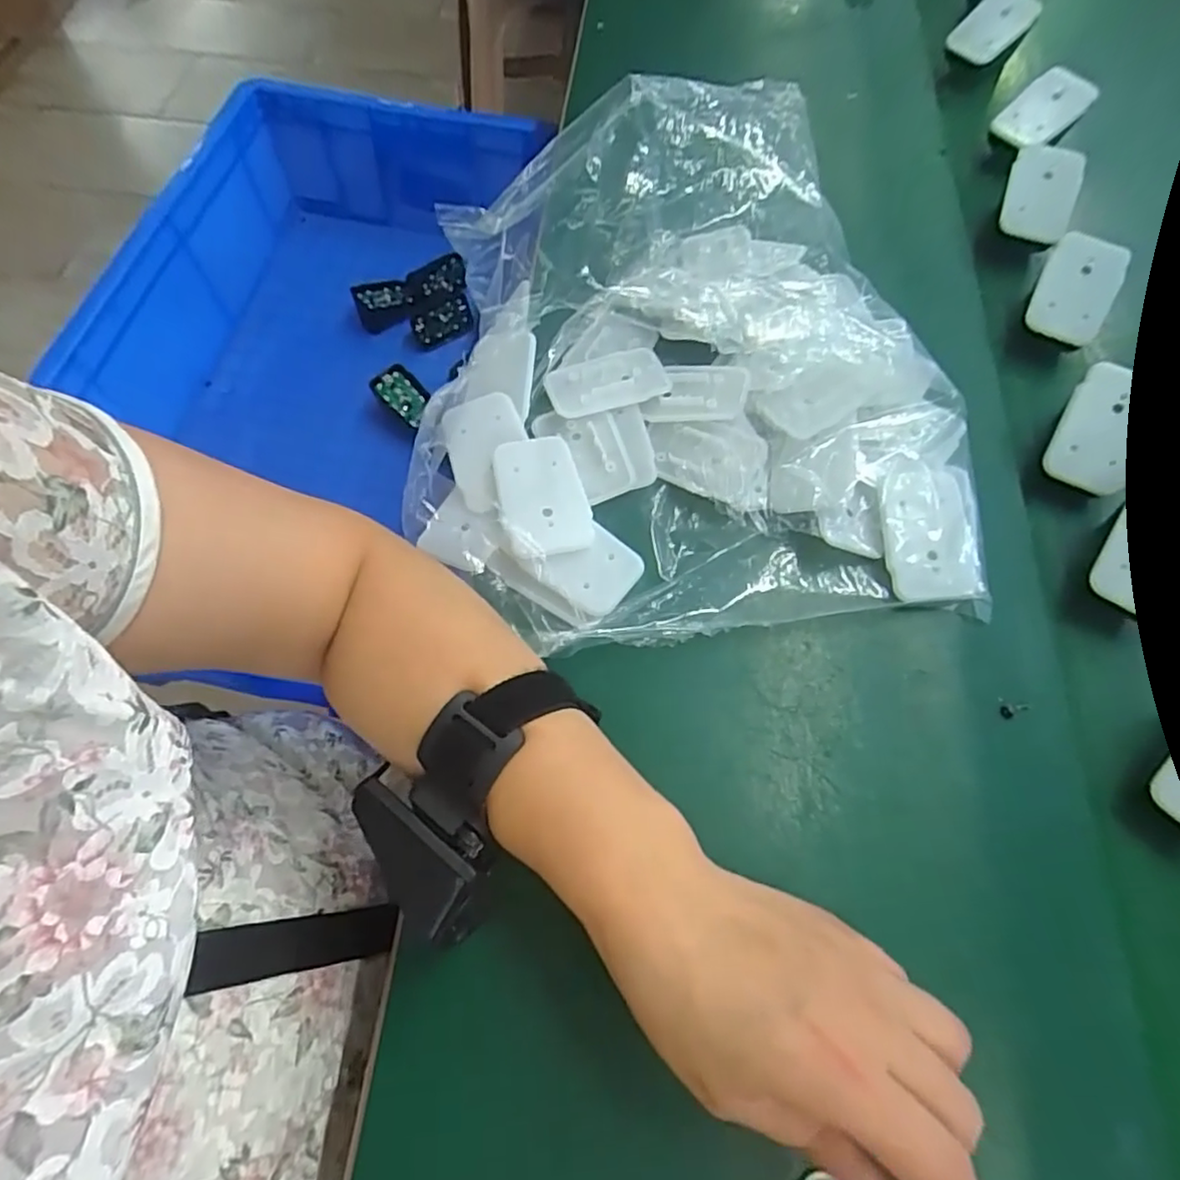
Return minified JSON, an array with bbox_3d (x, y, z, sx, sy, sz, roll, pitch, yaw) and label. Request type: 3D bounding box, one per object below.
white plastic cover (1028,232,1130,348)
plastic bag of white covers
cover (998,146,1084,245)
[{"bbox_3d":[0.296,-0.182,0.392,0.042,0.007,0.059,24,98,9],"label":"white plastic cover"},{"bbox_3d":[0.044,-0.128,0.342,0.290,0.075,0.300,-5,68,-4],"label":"plastic bag of white covers"},{"bbox_3d":[0.296,-0.259,0.423,0.041,0.012,0.060,18,89,11],"label":"cover"}]

